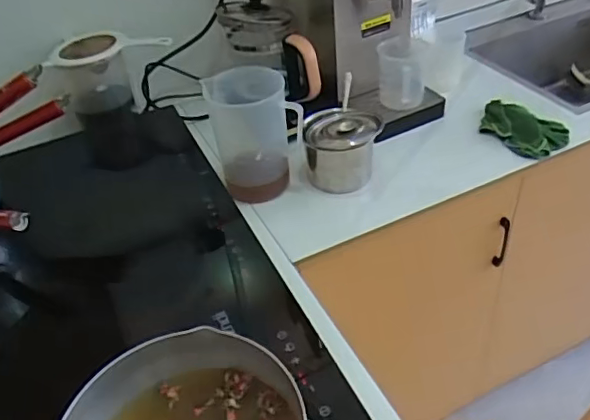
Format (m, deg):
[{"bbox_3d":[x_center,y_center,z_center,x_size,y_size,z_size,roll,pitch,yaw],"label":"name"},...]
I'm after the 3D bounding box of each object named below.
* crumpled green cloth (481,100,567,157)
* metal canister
[{"bbox_3d":[0.441,-0.172,1.111,0.111,0.035,0.183,-32,46,-26],"label":"crumpled green cloth"},{"bbox_3d":[0.086,-0.111,1.037,0.131,0.118,0.132,-7,40,1],"label":"metal canister"}]

